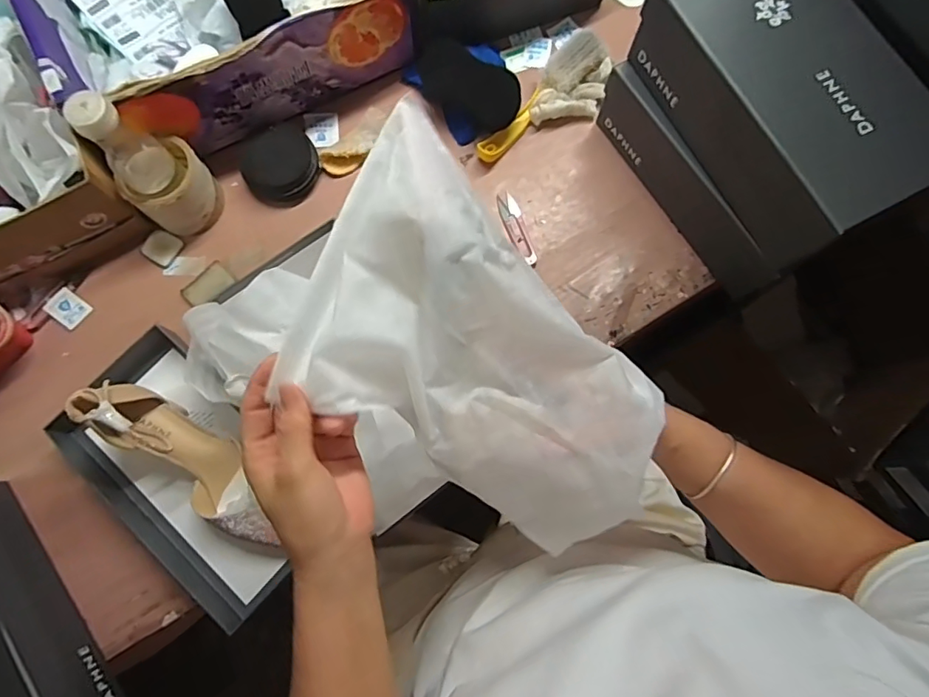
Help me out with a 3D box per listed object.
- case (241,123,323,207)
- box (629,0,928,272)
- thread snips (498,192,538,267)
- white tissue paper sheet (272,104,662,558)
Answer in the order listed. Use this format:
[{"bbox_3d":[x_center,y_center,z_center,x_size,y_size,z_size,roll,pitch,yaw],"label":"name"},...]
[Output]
[{"bbox_3d":[-0.229,-0.227,0.653,0.092,0.032,0.088,-19,78,-5],"label":"case"},{"bbox_3d":[0.324,-0.254,0.525,0.168,0.097,0.292,-28,79,-6],"label":"box"},{"bbox_3d":[0.067,-0.149,0.650,0.025,0.016,0.100,-19,78,-5],"label":"thread snips"},{"bbox_3d":[0.024,0.000,0.367,0.262,0.104,0.192,30,79,6],"label":"white tissue paper sheet"}]

